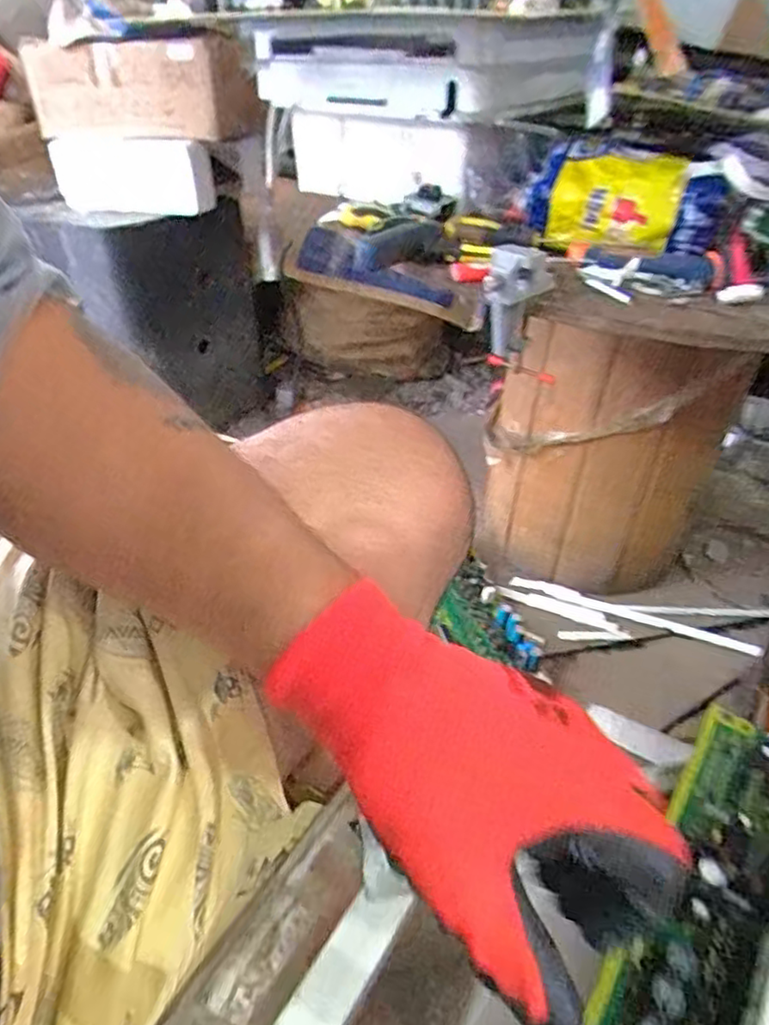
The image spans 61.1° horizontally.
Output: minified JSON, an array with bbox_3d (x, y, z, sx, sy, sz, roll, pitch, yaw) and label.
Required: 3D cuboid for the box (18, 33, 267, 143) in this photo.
[{"bbox_3d":[-0.375,-0.653,1.014,0.344,0.123,0.143,18,40,20],"label":"box"}]

